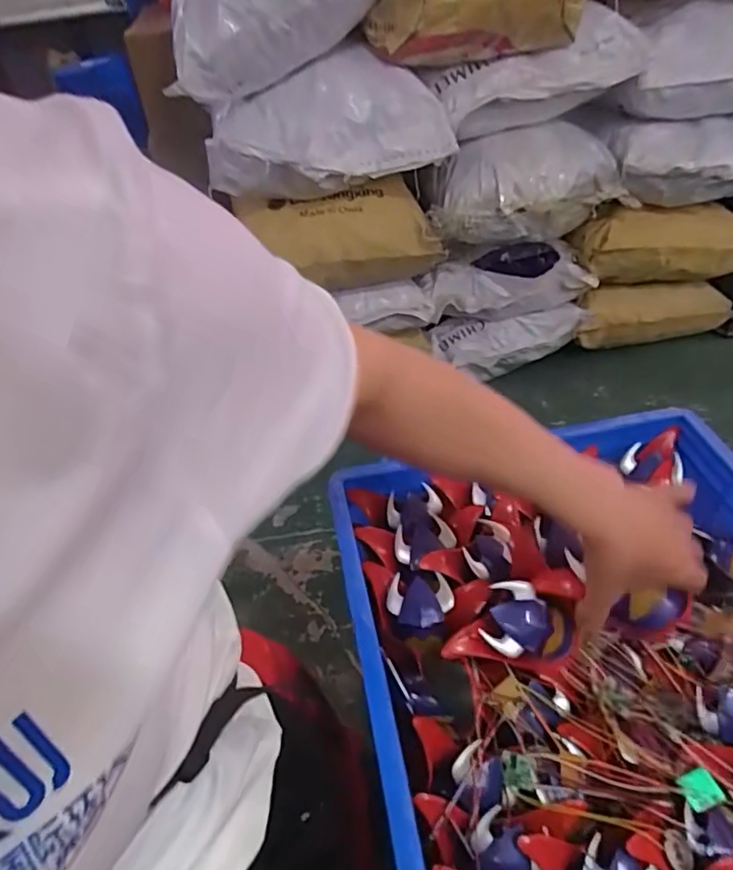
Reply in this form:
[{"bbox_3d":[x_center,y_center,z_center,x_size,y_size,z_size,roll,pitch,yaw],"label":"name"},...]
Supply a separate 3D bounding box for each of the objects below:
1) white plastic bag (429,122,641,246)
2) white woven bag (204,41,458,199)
[{"bbox_3d":[0.348,-0.536,1.269,0.440,0.209,0.165,-9,42,-2],"label":"white plastic bag"},{"bbox_3d":[-0.063,-0.585,1.101,0.435,0.207,0.174,-10,42,-3],"label":"white woven bag"}]

